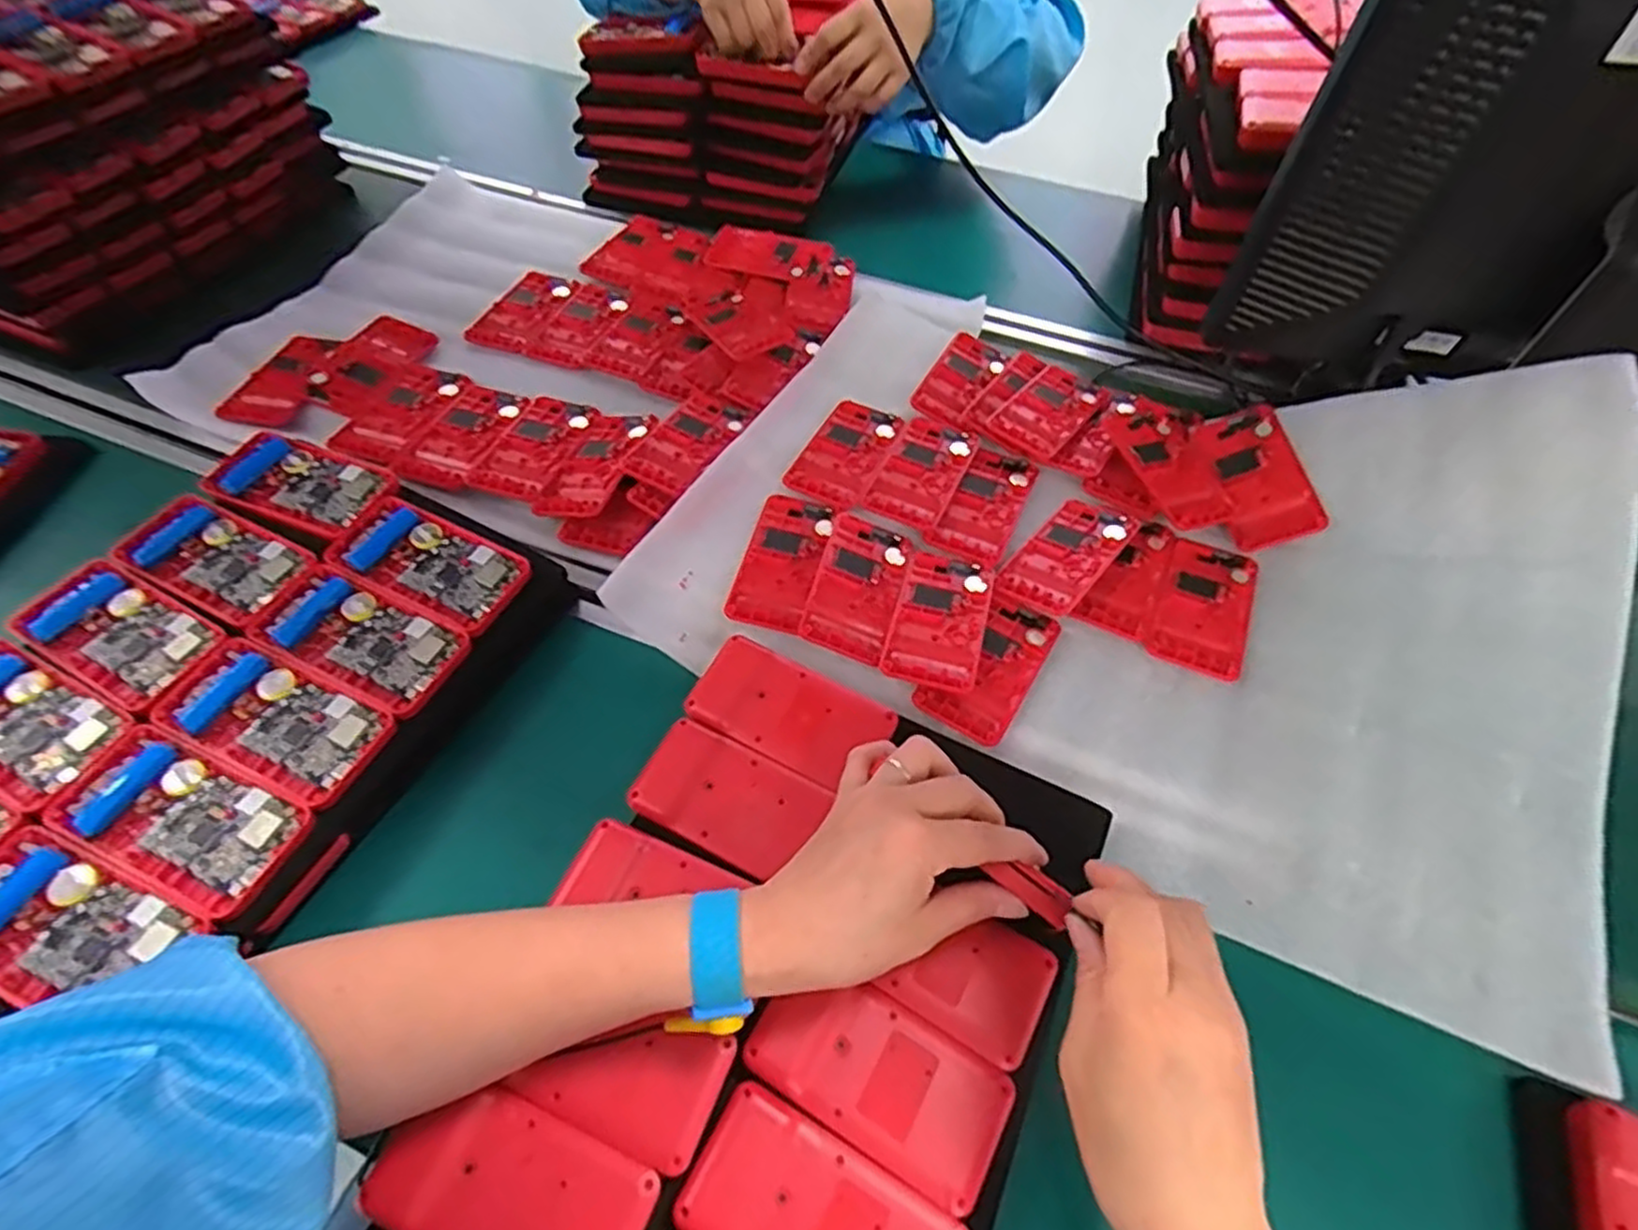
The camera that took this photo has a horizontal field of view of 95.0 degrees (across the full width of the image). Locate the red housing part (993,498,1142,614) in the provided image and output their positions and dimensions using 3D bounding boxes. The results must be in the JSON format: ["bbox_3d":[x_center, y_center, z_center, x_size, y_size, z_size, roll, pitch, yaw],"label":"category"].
[{"bbox_3d":[0.185,-0.048,0.555,0.059,0.015,0.115,37,61,20],"label":"red housing part"}]

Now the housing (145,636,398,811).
[{"bbox_3d":[-0.308,0.059,0.424,0.118,0.014,0.062,22,57,11],"label":"housing"}]

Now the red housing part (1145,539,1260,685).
[{"bbox_3d":[0.277,-0.007,0.536,0.061,0.004,0.119,26,58,14],"label":"red housing part"}]

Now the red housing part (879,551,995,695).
[{"bbox_3d":[0.084,0.001,0.517,0.060,0.006,0.116,16,56,8],"label":"red housing part"}]

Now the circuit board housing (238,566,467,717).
[{"bbox_3d":[-0.280,0.014,0.458,0.119,0.013,0.062,22,57,11],"label":"circuit board housing"}]

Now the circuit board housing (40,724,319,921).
[{"bbox_3d":[-0.333,0.106,0.393,0.117,0.016,0.061,21,57,11],"label":"circuit board housing"}]

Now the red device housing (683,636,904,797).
[{"bbox_3d":[-0.018,0.062,0.459,0.114,0.021,0.060,24,57,13],"label":"red device housing"}]

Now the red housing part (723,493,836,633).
[{"bbox_3d":[-0.026,-0.041,0.537,0.054,0.006,0.119,13,55,5],"label":"red housing part"}]

